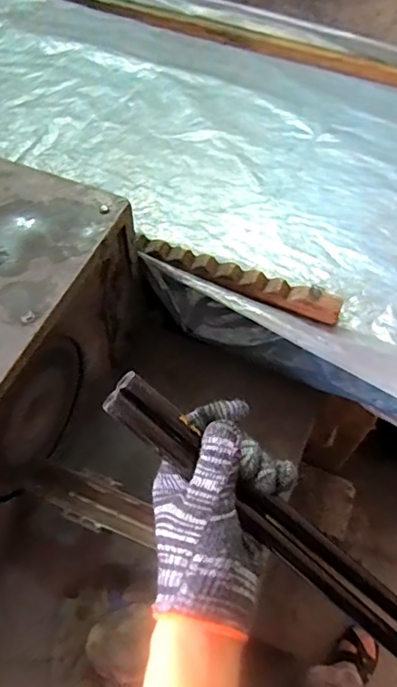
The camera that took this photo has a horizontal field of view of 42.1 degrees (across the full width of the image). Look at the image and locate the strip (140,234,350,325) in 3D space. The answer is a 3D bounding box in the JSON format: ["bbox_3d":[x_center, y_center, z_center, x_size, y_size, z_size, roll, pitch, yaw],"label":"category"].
[{"bbox_3d":[0.042,-0.078,0.587,0.245,0.030,0.028,21,58,10],"label":"strip"}]

